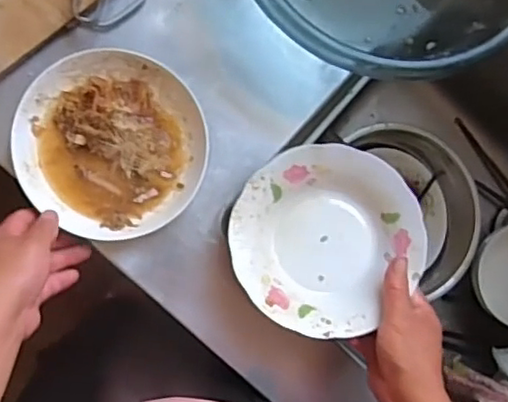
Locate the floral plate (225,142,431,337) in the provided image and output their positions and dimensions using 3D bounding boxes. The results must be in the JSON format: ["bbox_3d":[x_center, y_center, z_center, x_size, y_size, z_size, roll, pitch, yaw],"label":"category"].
[{"bbox_3d":[0.066,0.034,0.590,0.168,0.032,0.168,0,78,-1],"label":"floral plate"}]

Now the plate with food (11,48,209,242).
[{"bbox_3d":[-0.131,-0.051,0.589,0.167,0.025,0.167,0,89,-7],"label":"plate with food"}]

